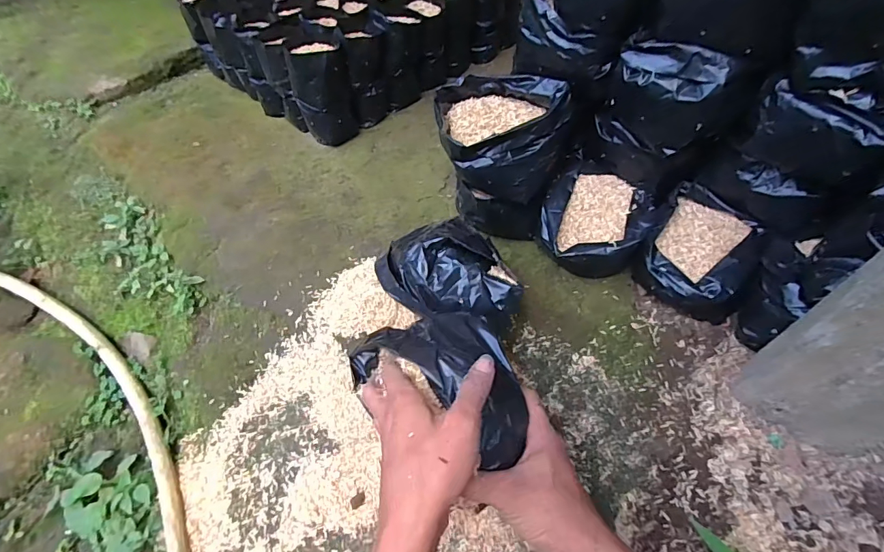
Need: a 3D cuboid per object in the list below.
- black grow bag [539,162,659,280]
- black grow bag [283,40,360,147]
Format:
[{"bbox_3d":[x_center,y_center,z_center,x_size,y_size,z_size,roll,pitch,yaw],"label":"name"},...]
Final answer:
[{"bbox_3d":[0.203,-0.064,0.596,0.135,0.091,0.153,28,59,24],"label":"black grow bag"},{"bbox_3d":[-0.211,-0.335,0.811,0.112,0.162,0.100,-20,58,0],"label":"black grow bag"}]

